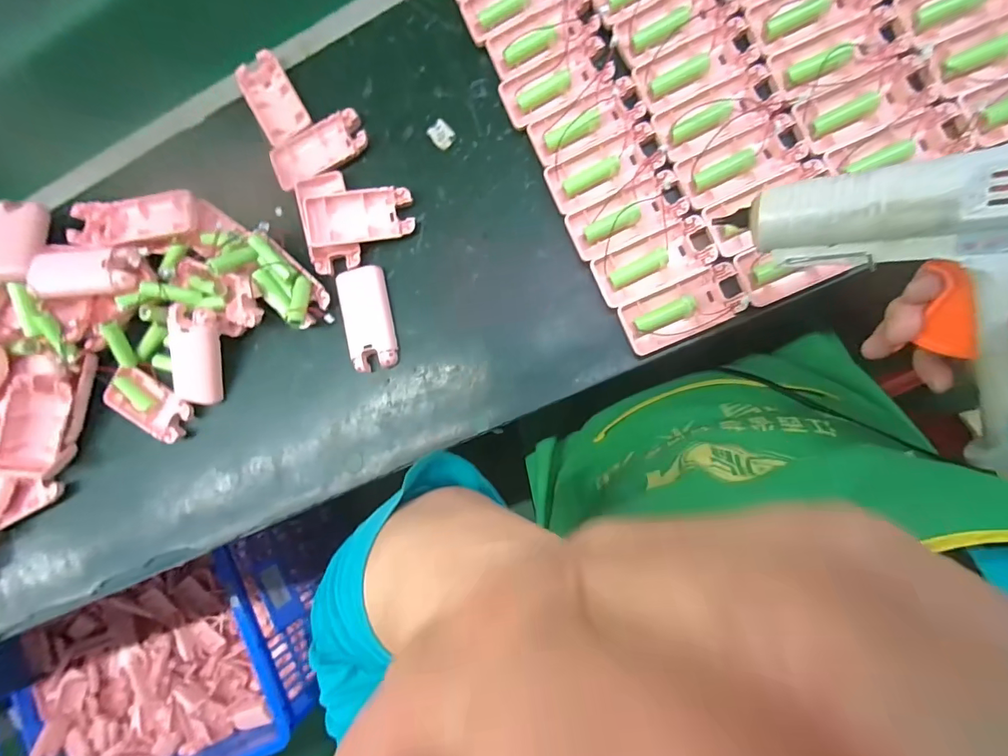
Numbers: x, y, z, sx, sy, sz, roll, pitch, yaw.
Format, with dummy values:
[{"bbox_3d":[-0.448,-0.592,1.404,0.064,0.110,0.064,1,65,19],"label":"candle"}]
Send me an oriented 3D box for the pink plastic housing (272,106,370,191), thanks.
[{"bbox_3d":[-0.175,-0.215,0.425,0.093,0.016,0.047,-31,84,7],"label":"pink plastic housing"}]

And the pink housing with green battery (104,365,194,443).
[{"bbox_3d":[-0.348,0.025,0.442,0.088,0.014,0.048,28,92,9],"label":"pink housing with green battery"}]

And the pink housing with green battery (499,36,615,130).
[{"bbox_3d":[0.046,-0.257,0.390,0.094,0.013,0.047,-21,83,8],"label":"pink housing with green battery"}]

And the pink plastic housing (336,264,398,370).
[{"bbox_3d":[-0.125,-0.055,0.412,0.042,0.015,0.094,-11,86,8],"label":"pink plastic housing"}]

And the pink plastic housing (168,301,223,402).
[{"bbox_3d":[-0.286,-0.021,0.417,0.041,0.019,0.092,14,111,9],"label":"pink plastic housing"}]

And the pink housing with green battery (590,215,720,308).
[{"bbox_3d":[0.123,-0.097,0.369,0.095,0.012,0.044,-25,82,8],"label":"pink housing with green battery"}]

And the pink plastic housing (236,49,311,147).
[{"bbox_3d":[-0.222,-0.269,0.431,0.042,0.013,0.093,-30,84,7],"label":"pink plastic housing"}]

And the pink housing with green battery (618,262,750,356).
[{"bbox_3d":[0.145,-0.056,0.366,0.096,0.012,0.045,-24,83,8],"label":"pink housing with green battery"}]

